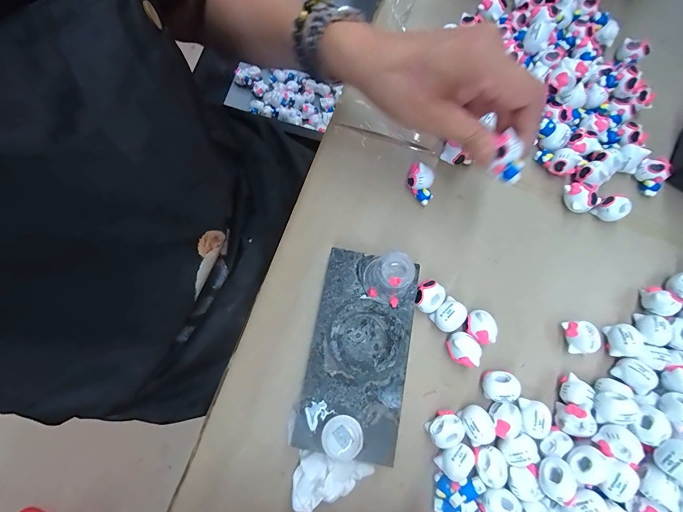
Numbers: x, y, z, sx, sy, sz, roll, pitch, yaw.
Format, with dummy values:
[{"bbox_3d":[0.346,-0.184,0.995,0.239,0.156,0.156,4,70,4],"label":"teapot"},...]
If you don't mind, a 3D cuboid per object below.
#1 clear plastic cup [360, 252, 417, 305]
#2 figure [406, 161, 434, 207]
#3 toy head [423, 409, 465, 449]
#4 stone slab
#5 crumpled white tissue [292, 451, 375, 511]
[{"bbox_3d":[0.033,0.015,0.232,0.033,0.039,0.032,1,77,-3],"label":"clear plastic cup"},{"bbox_3d":[0.068,-0.061,0.272,0.026,0.028,0.021,26,77,3],"label":"figure"},{"bbox_3d":[0.078,0.130,0.236,0.025,0.015,0.022,-43,83,-12],"label":"toy head"},{"bbox_3d":[0.014,0.072,0.246,0.074,0.019,0.143,12,76,3],"label":"stone slab"},{"bbox_3d":[-0.006,0.156,0.223,0.055,0.015,0.034,-4,77,-5],"label":"crumpled white tissue"}]

